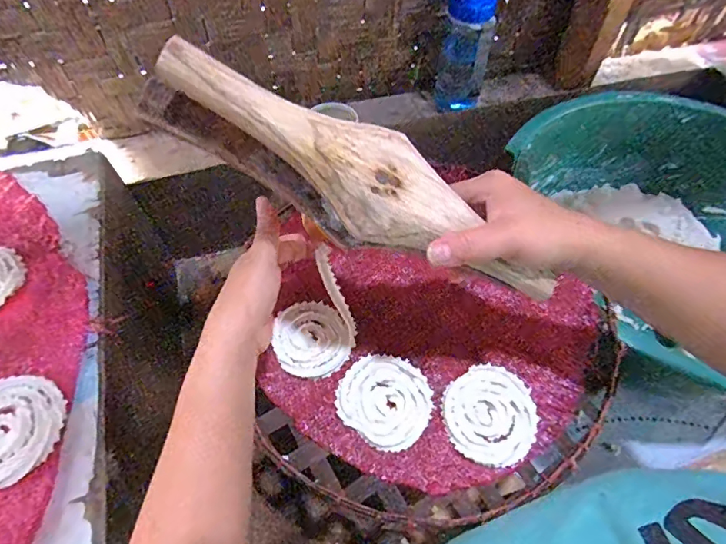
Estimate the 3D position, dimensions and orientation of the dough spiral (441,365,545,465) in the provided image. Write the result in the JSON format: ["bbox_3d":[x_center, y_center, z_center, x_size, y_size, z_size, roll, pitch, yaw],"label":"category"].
[{"bbox_3d":[0.113,0.125,0.397,0.082,0.010,0.081,0,59,0],"label":"dough spiral"}]

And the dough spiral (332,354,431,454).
[{"bbox_3d":[0.020,0.113,0.405,0.082,0.008,0.076,0,59,0],"label":"dough spiral"}]

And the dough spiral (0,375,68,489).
[{"bbox_3d":[-0.277,0.122,0.351,0.078,0.007,0.078,0,59,0],"label":"dough spiral"}]

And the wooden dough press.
[{"bbox_3d":[0.004,-0.048,0.289,0.277,0.062,0.057,25,57,-12],"label":"wooden dough press"}]

